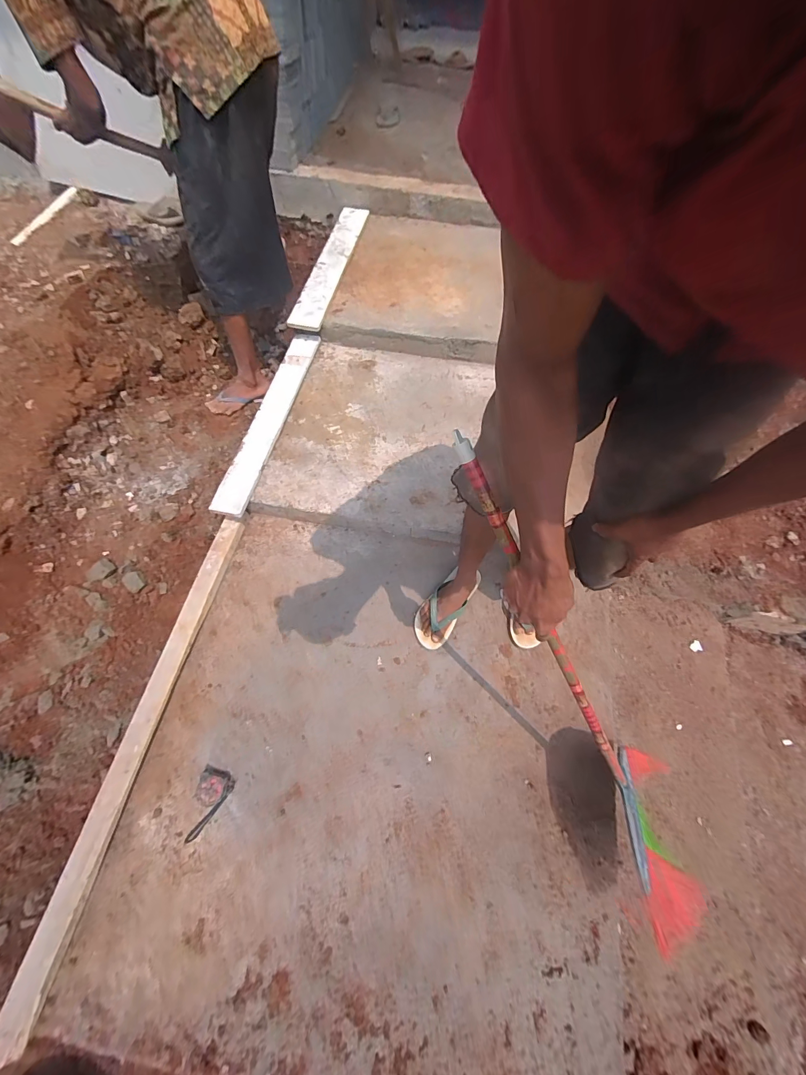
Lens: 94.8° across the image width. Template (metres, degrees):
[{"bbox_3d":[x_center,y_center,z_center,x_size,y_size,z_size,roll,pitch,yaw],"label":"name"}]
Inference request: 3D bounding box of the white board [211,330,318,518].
[{"bbox_3d":[-0.444,-0.416,1.250,0.095,0.017,0.758,17,67,-7],"label":"white board"}]

